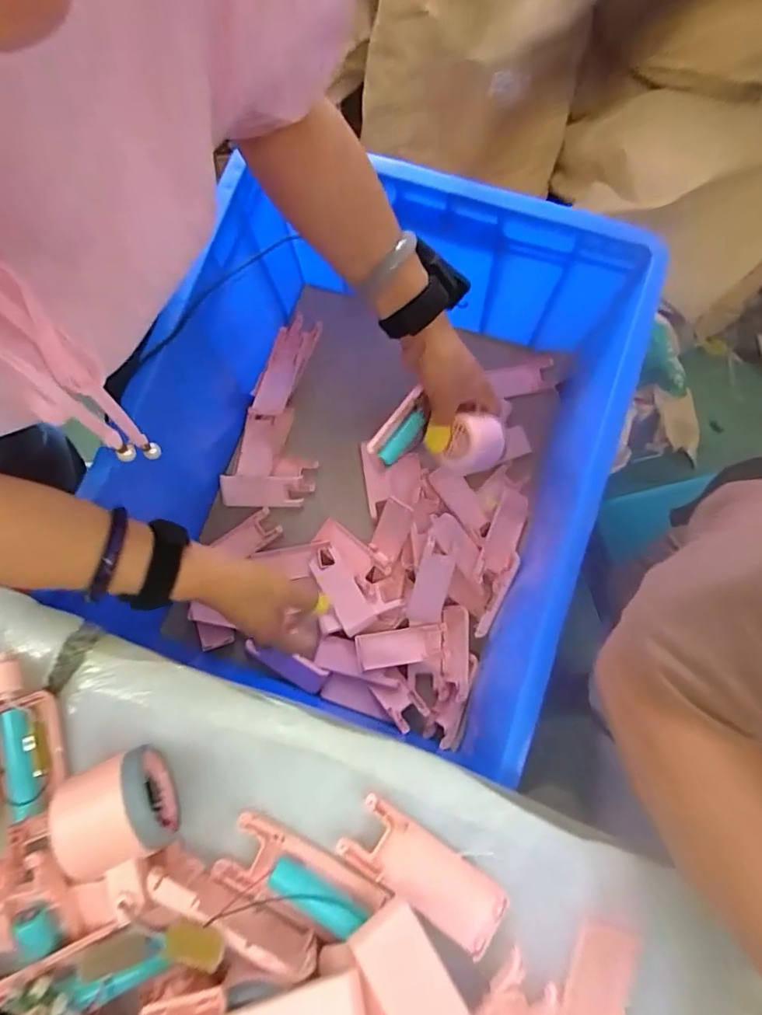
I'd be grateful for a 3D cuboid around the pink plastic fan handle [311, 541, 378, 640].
[{"bbox_3d":[-0.050,0.092,0.628,0.039,0.019,0.107,-31,78,-6],"label":"pink plastic fan handle"}]

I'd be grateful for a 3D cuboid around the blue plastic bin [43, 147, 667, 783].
[{"bbox_3d":[-0.011,-0.051,0.561,0.407,0.257,0.485,20,78,6],"label":"blue plastic bin"}]

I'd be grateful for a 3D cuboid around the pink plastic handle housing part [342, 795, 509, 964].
[{"bbox_3d":[0.026,0.226,0.334,0.103,0.013,0.039,34,79,9],"label":"pink plastic handle housing part"}]

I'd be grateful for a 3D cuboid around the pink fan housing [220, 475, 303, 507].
[{"bbox_3d":[-0.150,-0.021,0.666,0.098,0.018,0.038,-3,76,0],"label":"pink fan housing"}]

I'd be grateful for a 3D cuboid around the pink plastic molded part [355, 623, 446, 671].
[{"bbox_3d":[0.023,0.159,0.617,0.103,0.013,0.039,-6,76,-20],"label":"pink plastic molded part"}]

